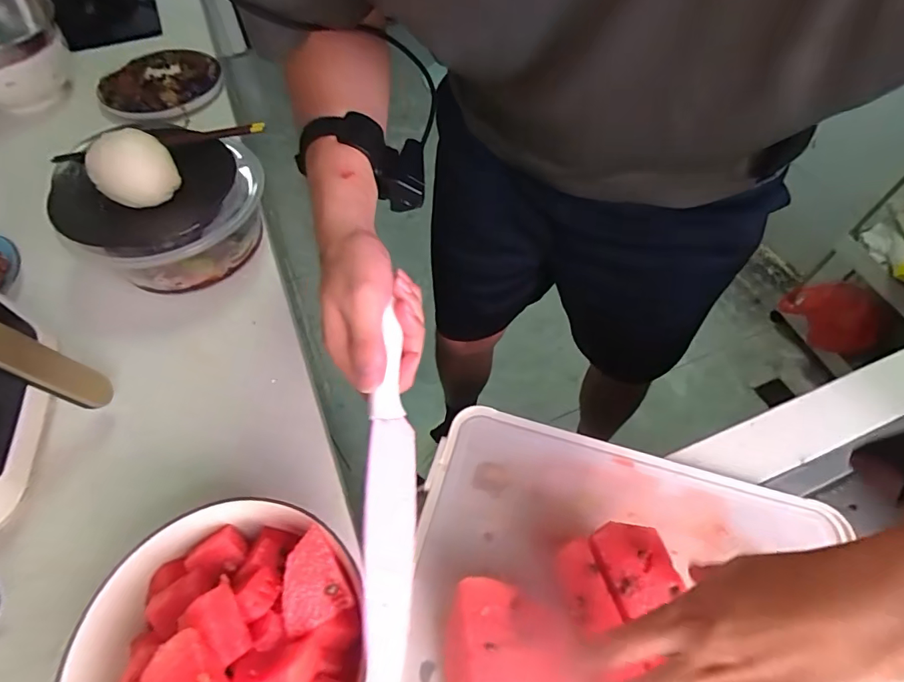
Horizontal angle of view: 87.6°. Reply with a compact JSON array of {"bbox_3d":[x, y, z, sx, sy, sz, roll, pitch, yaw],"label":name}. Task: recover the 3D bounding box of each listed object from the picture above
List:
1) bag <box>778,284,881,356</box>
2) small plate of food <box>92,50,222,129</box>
[{"bbox_3d":[1.150,-0.083,1.423,0.150,0.125,0.236,-11,57,-7],"label":"bag"},{"bbox_3d":[-0.538,-0.470,0.867,0.208,0.027,0.209,0,57,0],"label":"small plate of food"}]

